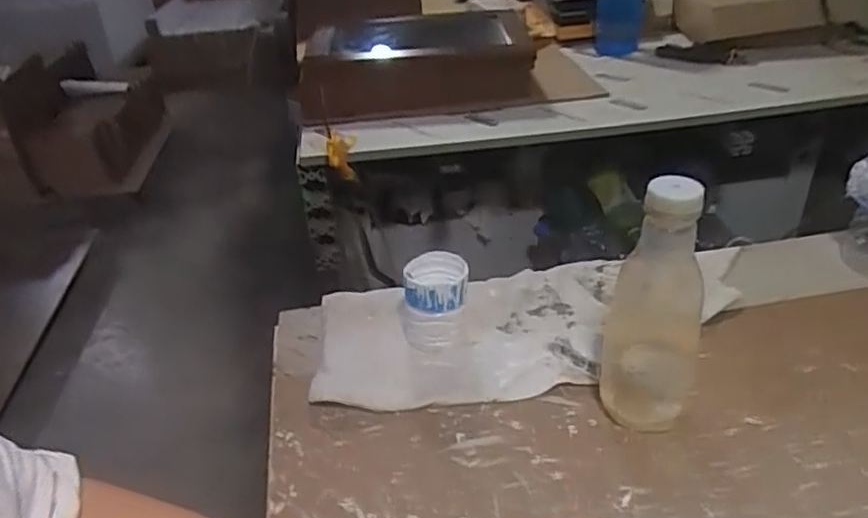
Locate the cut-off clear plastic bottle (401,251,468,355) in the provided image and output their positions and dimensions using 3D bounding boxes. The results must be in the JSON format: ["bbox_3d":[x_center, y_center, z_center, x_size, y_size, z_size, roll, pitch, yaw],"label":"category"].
[{"bbox_3d":[0.001,0.042,0.696,0.067,0.076,0.068,-6,32,-2],"label":"cut-off clear plastic bottle"}]

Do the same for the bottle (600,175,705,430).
[{"bbox_3d":[0.185,0.037,0.557,0.074,0.226,0.082,8,34,19],"label":"bottle"}]

